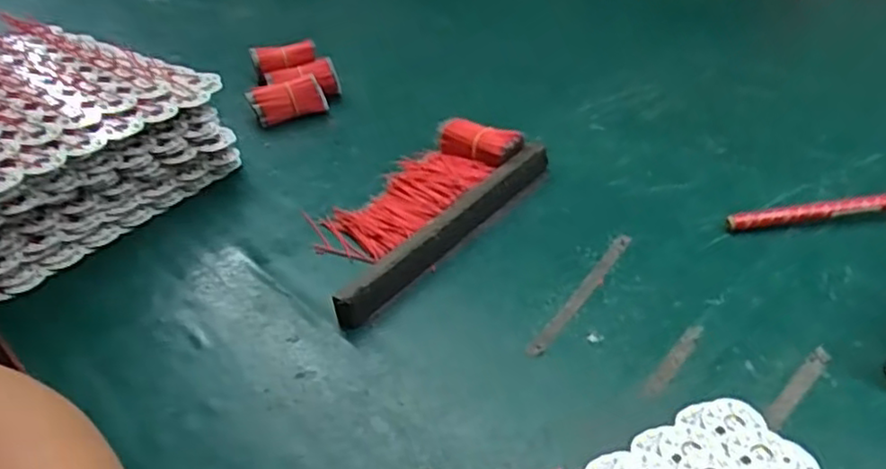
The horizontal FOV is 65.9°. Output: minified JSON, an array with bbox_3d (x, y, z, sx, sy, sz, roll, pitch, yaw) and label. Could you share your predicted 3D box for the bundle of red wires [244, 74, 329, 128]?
[{"bbox_3d":[-0.160,-0.138,0.706,0.072,0.036,0.029,-26,42,-27],"label":"bundle of red wires"}]

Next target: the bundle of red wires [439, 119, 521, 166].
[{"bbox_3d":[0.031,-0.077,0.581,0.068,0.028,0.034,21,43,29],"label":"bundle of red wires"}]

